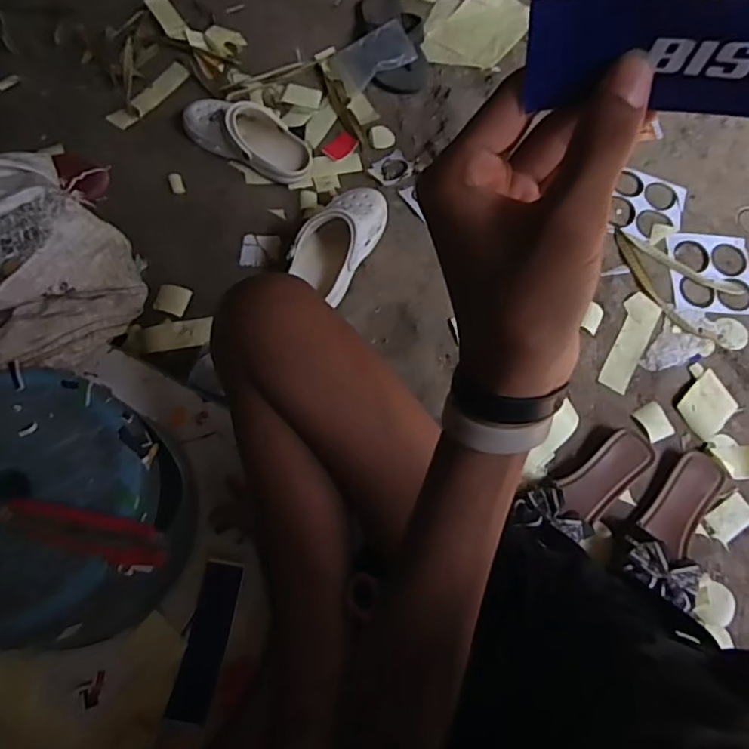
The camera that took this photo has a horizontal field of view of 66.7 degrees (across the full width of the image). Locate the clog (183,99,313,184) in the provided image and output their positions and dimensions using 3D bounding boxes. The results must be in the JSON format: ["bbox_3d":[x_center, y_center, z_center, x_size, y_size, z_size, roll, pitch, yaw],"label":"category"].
[{"bbox_3d":[-0.213,-0.422,0.967,0.222,0.069,0.102,26,70,8],"label":"clog"}]

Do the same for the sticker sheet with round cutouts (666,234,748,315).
[{"bbox_3d":[0.532,-0.159,0.897,0.134,0.007,0.135,3,71,-4],"label":"sticker sheet with round cutouts"}]

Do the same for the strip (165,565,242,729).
[{"bbox_3d":[-0.172,0.271,0.586,0.040,0.006,0.149,7,64,6],"label":"strip"}]

